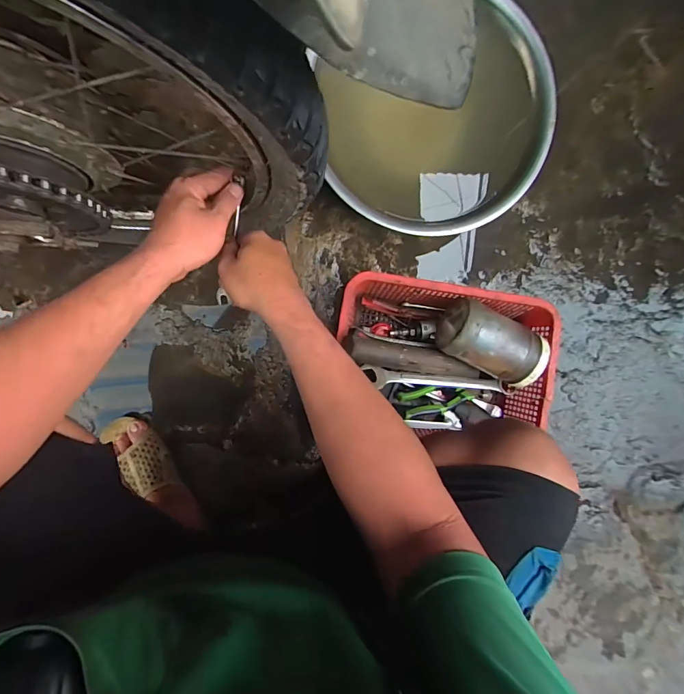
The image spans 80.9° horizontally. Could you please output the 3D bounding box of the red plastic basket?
[{"bbox_3d":[0.158,0.018,0.651,0.338,0.128,0.229,8,94,-6],"label":"red plastic basket"}]

